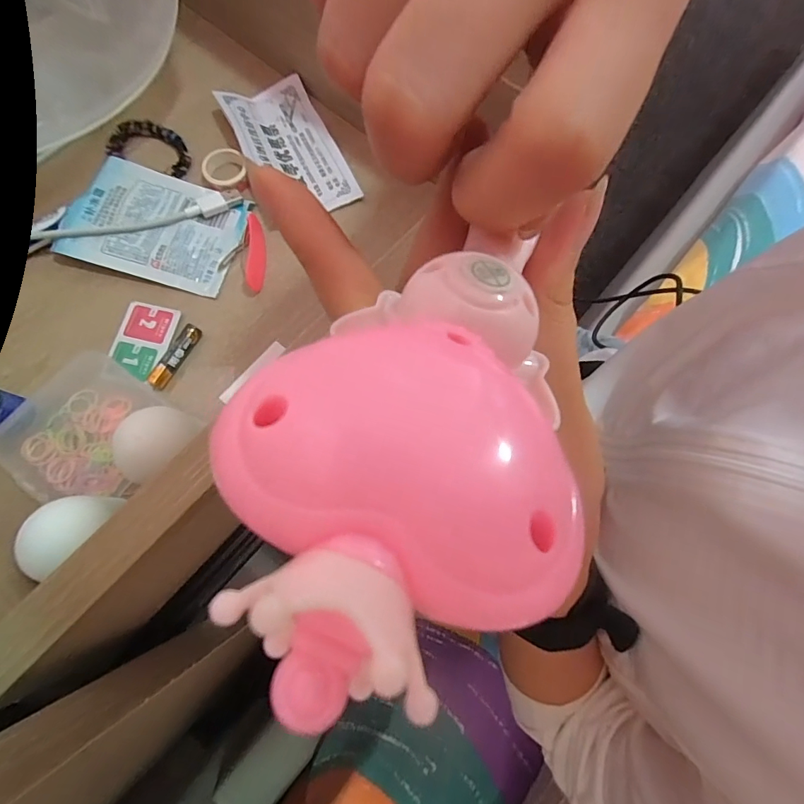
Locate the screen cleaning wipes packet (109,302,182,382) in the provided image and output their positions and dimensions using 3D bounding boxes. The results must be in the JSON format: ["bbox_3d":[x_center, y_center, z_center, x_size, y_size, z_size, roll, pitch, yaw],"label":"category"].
[{"bbox_3d":[-0.161,-0.039,0.259,0.034,0.004,0.047,11,75,3],"label":"screen cleaning wipes packet"}]

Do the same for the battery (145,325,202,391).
[{"bbox_3d":[-0.137,-0.028,0.253,0.009,0.007,0.043,28,76,7],"label":"battery"}]

